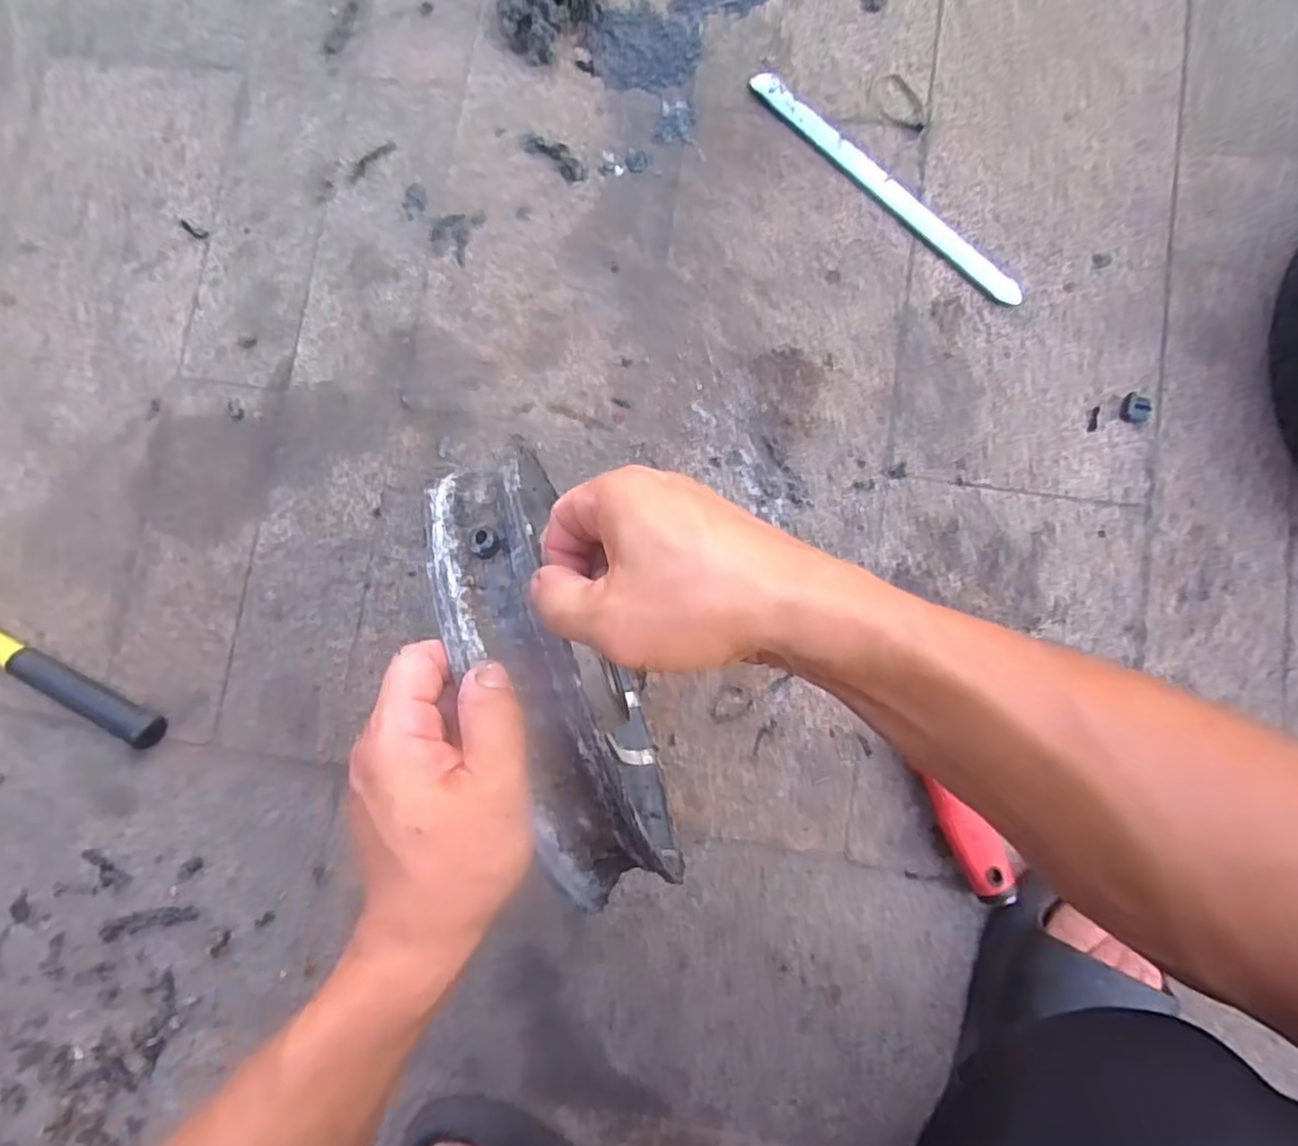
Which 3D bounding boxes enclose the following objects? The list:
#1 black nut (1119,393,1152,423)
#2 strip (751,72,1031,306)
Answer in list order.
[{"bbox_3d":[0.378,-0.128,0.538,0.023,0.009,0.024,0,84,2],"label":"black nut"},{"bbox_3d":[0.194,-0.318,0.570,0.021,0.009,0.281,-45,84,-3],"label":"strip"}]

